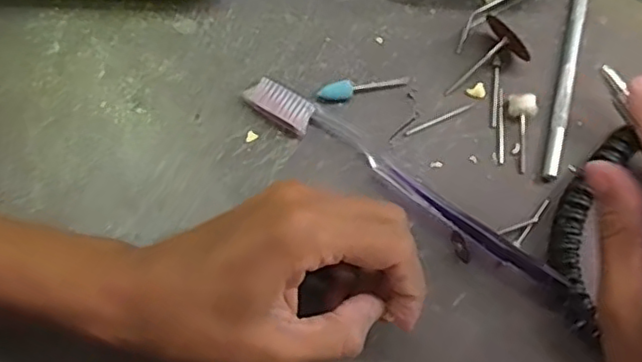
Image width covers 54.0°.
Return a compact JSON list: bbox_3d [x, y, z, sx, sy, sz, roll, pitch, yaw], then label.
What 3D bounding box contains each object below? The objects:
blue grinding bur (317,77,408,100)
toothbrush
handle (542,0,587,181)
[{"bbox_3d":[0.024,-0.053,0.346,0.050,0.008,0.009,-15,76,-5],"label":"blue grinding bur"},{"bbox_3d":[0.044,0.000,0.328,0.192,0.014,0.019,33,77,7],"label":"toothbrush"},{"bbox_3d":[0.137,-0.055,0.351,0.009,0.004,0.114,15,75,3],"label":"handle"}]

